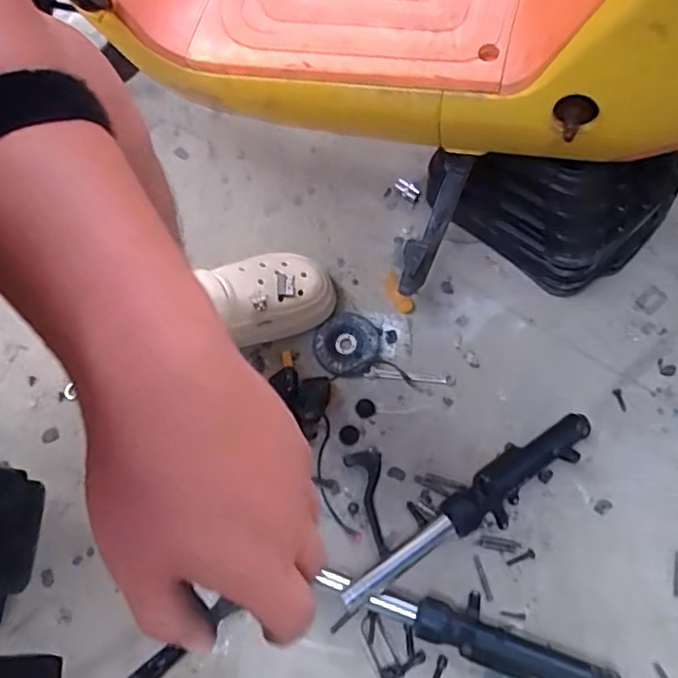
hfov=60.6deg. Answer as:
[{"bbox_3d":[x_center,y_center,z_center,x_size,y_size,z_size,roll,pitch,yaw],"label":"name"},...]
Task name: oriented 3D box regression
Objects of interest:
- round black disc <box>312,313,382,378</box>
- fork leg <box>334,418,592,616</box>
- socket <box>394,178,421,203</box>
[{"bbox_3d":[0.011,0.007,0.772,0.082,0.010,0.086,0,66,1],"label":"round black disc"},{"bbox_3d":[0.157,0.196,0.662,0.348,0.054,0.057,-37,71,-14],"label":"fork leg"},{"bbox_3d":[0.102,-0.221,0.864,0.042,0.015,0.019,39,73,16],"label":"socket"}]

